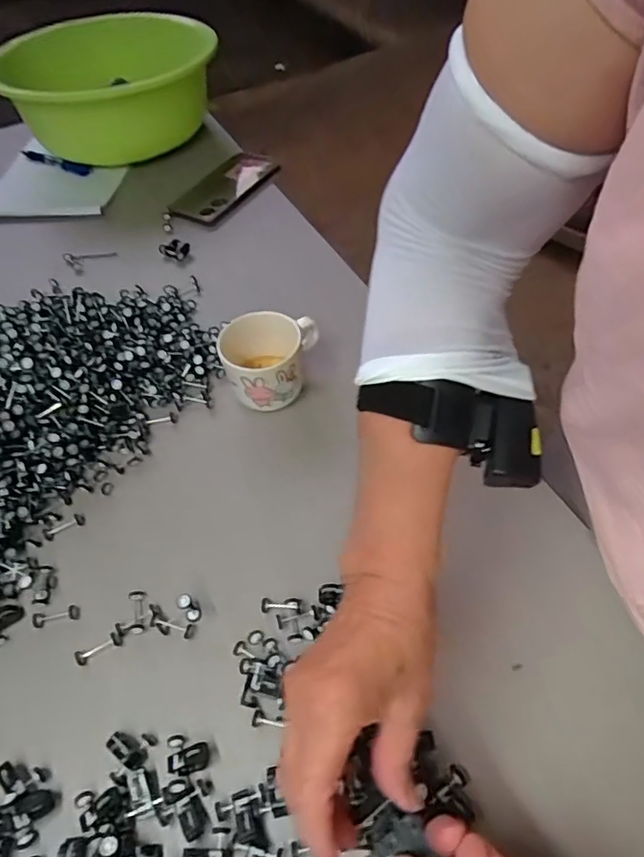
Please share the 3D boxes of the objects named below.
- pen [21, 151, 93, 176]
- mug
[{"bbox_3d":[-0.386,-0.386,0.834,0.135,0.013,0.019,23,58,22],"label":"pen"},{"bbox_3d":[-0.045,-0.058,0.547,0.089,0.077,0.069,-14,53,-6],"label":"mug"}]

